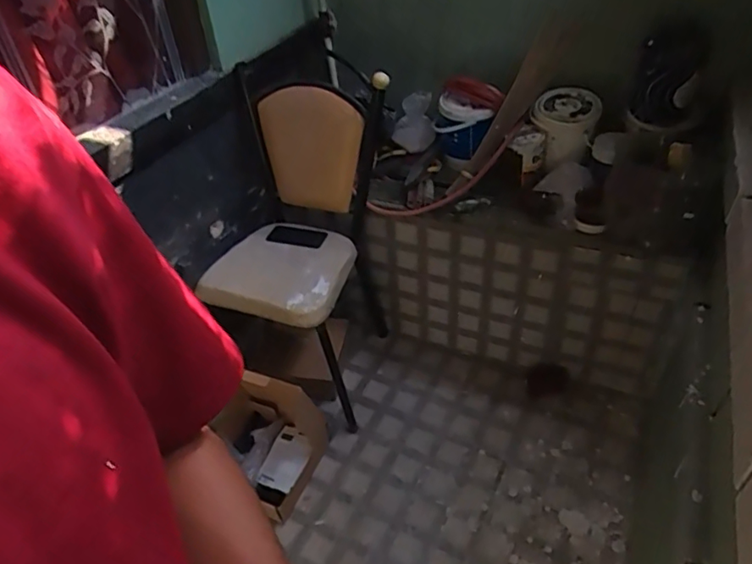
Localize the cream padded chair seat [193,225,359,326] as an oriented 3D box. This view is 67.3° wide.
[{"bbox_3d":[-0.242,-0.035,1.516,0.329,0.057,0.348,12,43,18],"label":"cream padded chair seat"}]

